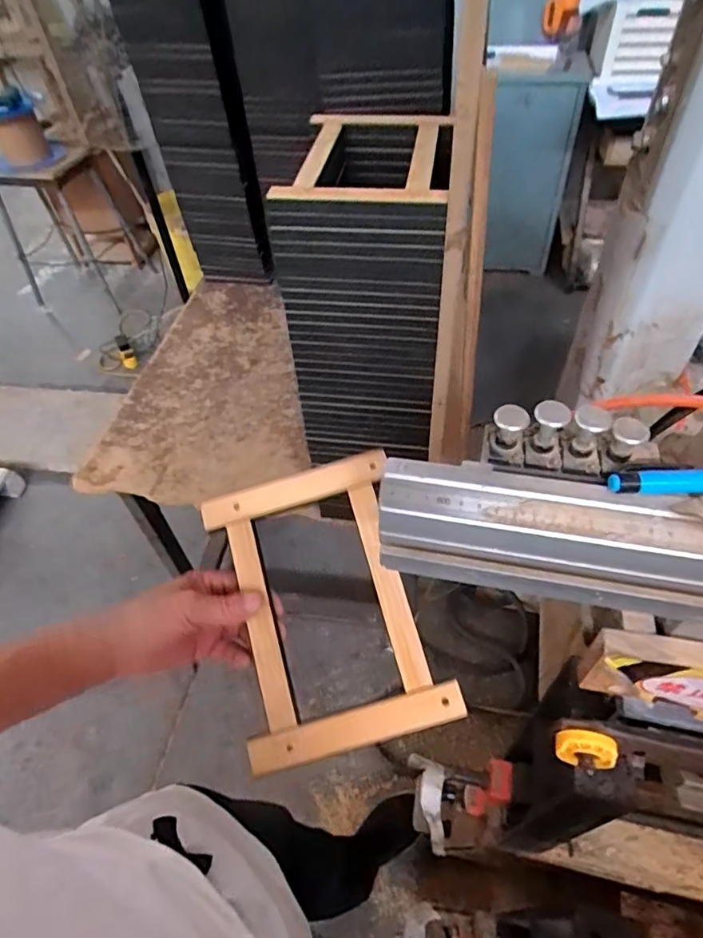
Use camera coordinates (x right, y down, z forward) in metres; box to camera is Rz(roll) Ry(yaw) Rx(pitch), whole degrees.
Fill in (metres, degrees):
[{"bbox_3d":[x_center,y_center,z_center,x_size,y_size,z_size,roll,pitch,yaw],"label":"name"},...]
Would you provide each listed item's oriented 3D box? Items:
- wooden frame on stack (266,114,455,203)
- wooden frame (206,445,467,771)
[{"bbox_3d":[0.022,-0.350,0.599,0.174,0.021,0.234,5,51,9],"label":"wooden frame on stack"},{"bbox_3d":[-0.025,0.117,0.481,0.173,0.030,0.239,-16,70,0],"label":"wooden frame"}]

